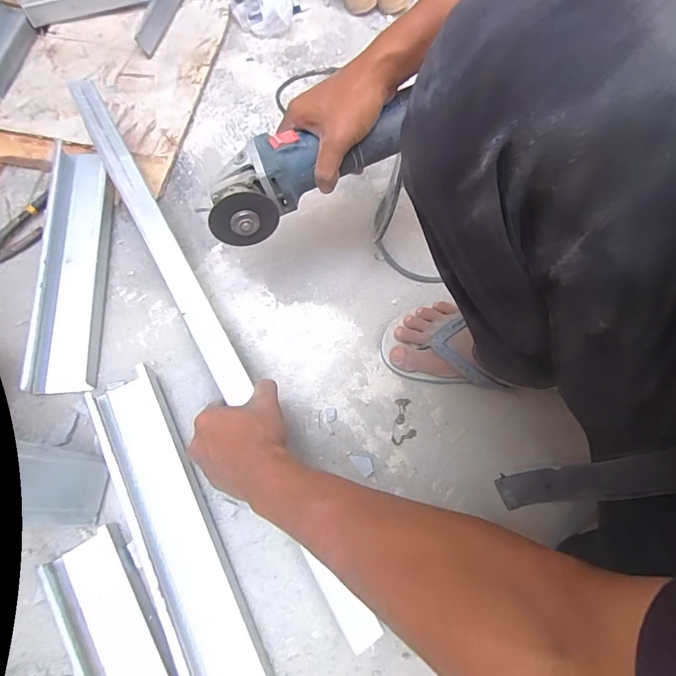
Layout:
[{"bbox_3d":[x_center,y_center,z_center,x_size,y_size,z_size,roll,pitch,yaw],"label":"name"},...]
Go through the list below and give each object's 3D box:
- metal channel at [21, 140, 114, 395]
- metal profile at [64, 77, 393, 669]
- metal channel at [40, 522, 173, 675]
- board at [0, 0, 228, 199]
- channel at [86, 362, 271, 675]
[{"bbox_3d":[-0.369,-0.113,0.579,0.095,0.035,0.373,-4,70,-4],"label":"metal channel"},{"bbox_3d":[-0.159,-0.024,0.471,0.036,0.027,0.730,-28,76,-12],"label":"metal profile"},{"bbox_3d":[-0.233,0.316,0.426,0.084,0.029,0.216,-28,73,-12],"label":"metal channel"},{"bbox_3d":[-0.388,-0.463,0.717,0.329,0.023,0.429,13,70,3],"label":"board"},{"bbox_3d":[-0.189,0.216,0.470,0.086,0.022,0.371,-25,73,-11],"label":"channel"}]

